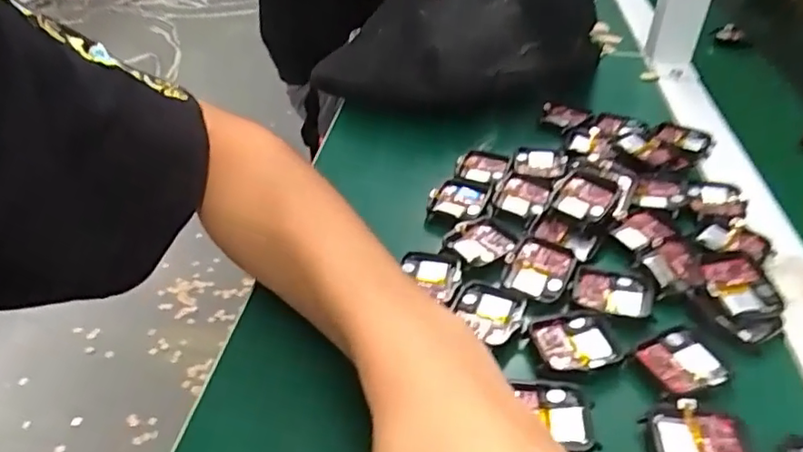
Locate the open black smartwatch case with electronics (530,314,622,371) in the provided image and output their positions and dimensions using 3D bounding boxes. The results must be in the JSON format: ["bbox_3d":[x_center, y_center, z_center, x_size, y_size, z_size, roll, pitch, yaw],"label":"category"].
[{"bbox_3d":[0.091,0.059,0.308,0.042,0.004,0.035,-5,38,-10],"label":"open black smartwatch case with electronics"}]

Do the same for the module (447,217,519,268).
[{"bbox_3d":[0.050,0.011,0.370,0.039,0.005,0.037,-24,45,-30],"label":"module"}]

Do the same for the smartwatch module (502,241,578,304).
[{"bbox_3d":[0.081,0.024,0.349,0.036,0.007,0.037,18,40,19],"label":"smartwatch module"}]

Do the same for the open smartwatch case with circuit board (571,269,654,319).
[{"bbox_3d":[0.120,0.039,0.338,0.044,0.006,0.036,12,38,12],"label":"open smartwatch case with circuit board"}]

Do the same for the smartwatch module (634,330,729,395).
[{"bbox_3d":[0.139,0.068,0.297,0.036,0.004,0.033,-11,39,-17],"label":"smartwatch module"}]

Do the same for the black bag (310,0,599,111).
[{"bbox_3d":[0.057,-0.176,0.554,0.271,0.076,0.175,3,37,1],"label":"black bag"}]

